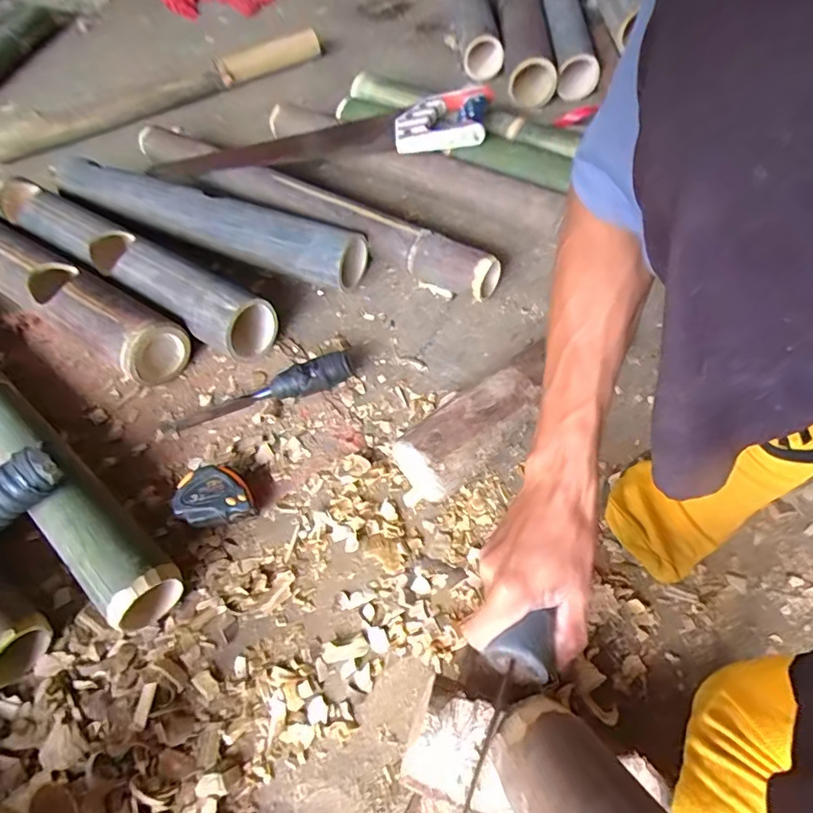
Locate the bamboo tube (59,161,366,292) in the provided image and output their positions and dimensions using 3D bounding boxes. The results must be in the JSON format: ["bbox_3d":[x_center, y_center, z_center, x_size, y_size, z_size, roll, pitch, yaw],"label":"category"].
[{"bbox_3d":[-0.298,-0.269,0.742,0.519,0.079,0.071,20,61,16],"label":"bamboo tube"}]

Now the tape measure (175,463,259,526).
[{"bbox_3d":[-0.190,0.090,0.508,0.069,0.032,0.061,-21,57,-10],"label":"tape measure"}]

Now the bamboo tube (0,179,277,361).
[{"bbox_3d":[-0.397,-0.207,0.700,0.532,0.083,0.083,29,64,21],"label":"bamboo tube"}]

